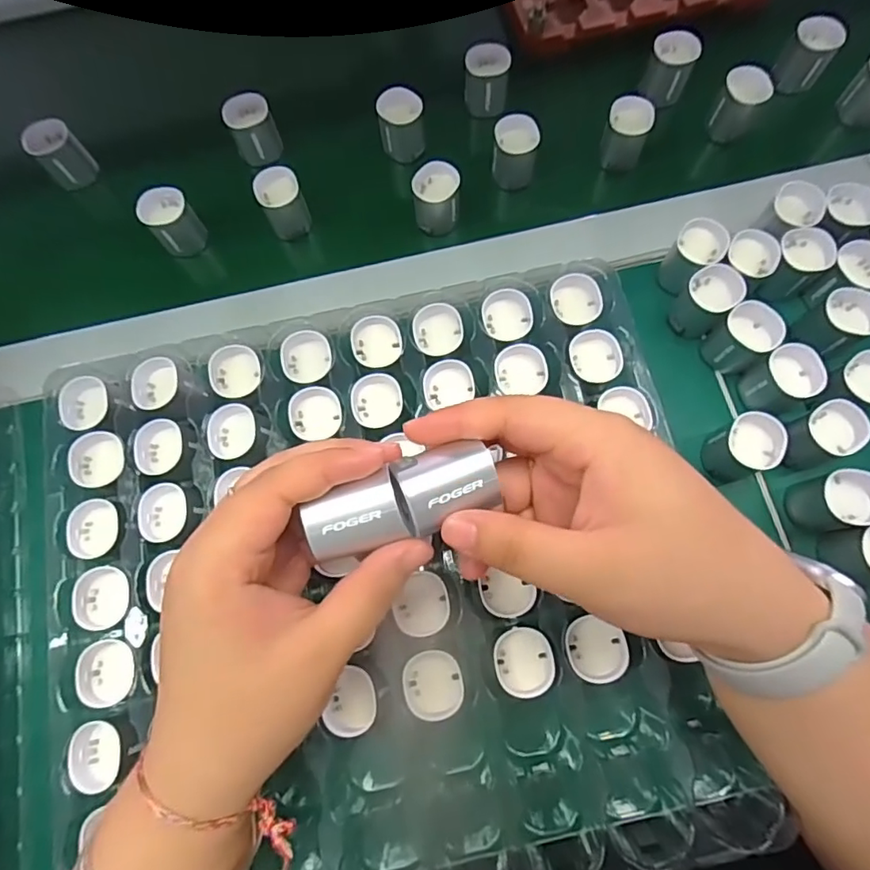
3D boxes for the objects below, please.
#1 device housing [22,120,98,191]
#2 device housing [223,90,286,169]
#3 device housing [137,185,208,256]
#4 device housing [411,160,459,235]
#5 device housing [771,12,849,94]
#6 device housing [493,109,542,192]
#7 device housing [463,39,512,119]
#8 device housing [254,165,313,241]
[{"bbox_3d":[-0.265,-0.199,0.390,0.030,0.038,0.026,-43,77,-9],"label":"device housing"},{"bbox_3d":[-0.127,-0.215,0.386,0.031,0.033,0.034,-1,74,2],"label":"device housing"},{"bbox_3d":[-0.175,-0.143,0.367,0.030,0.038,0.026,-35,76,-7],"label":"device housing"},{"bbox_3d":[0.001,-0.156,0.362,0.029,0.032,0.031,-6,74,1],"label":"device housing"},{"bbox_3d":[0.265,-0.271,0.389,0.032,0.036,0.035,-1,74,2],"label":"device housing"},{"bbox_3d":[0.055,-0.192,0.374,0.029,0.041,0.026,-2,74,2],"label":"device housing"},{"bbox_3d":[0.037,-0.252,0.391,0.031,0.038,0.028,7,75,4],"label":"device housing"},{"bbox_3d":[-0.102,-0.155,0.370,0.028,0.035,0.031,-23,75,-4],"label":"device housing"}]

